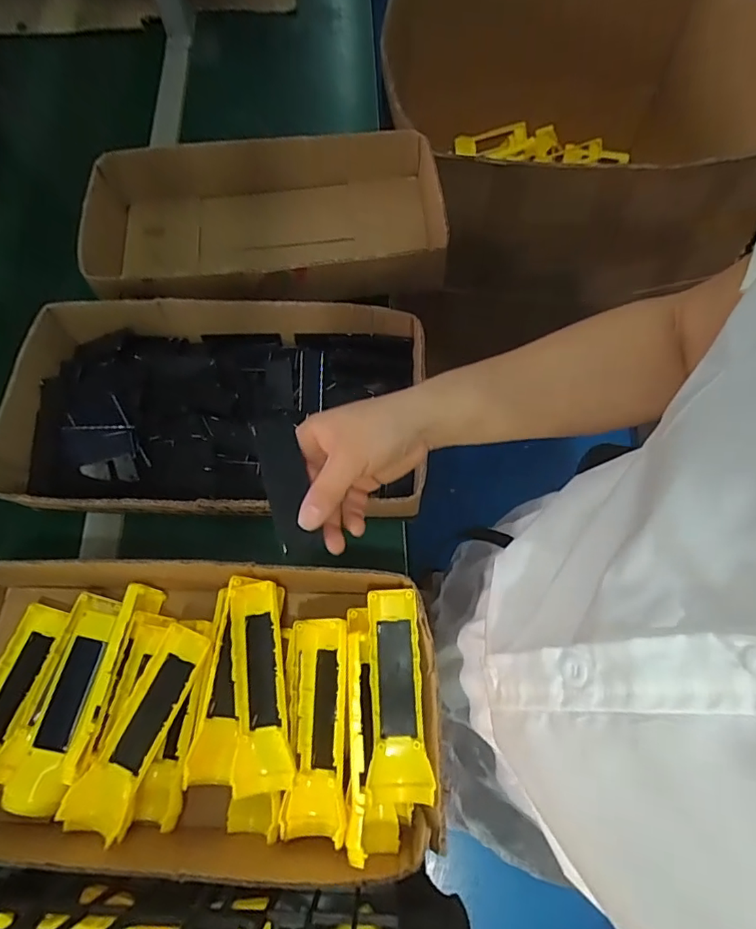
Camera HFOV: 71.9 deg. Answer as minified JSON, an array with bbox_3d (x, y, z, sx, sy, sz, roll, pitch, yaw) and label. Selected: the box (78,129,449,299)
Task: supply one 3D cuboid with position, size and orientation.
[{"bbox_3d":[-0.132,-0.303,0.701,0.438,0.138,0.256,-4,67,0],"label":"box"}]

